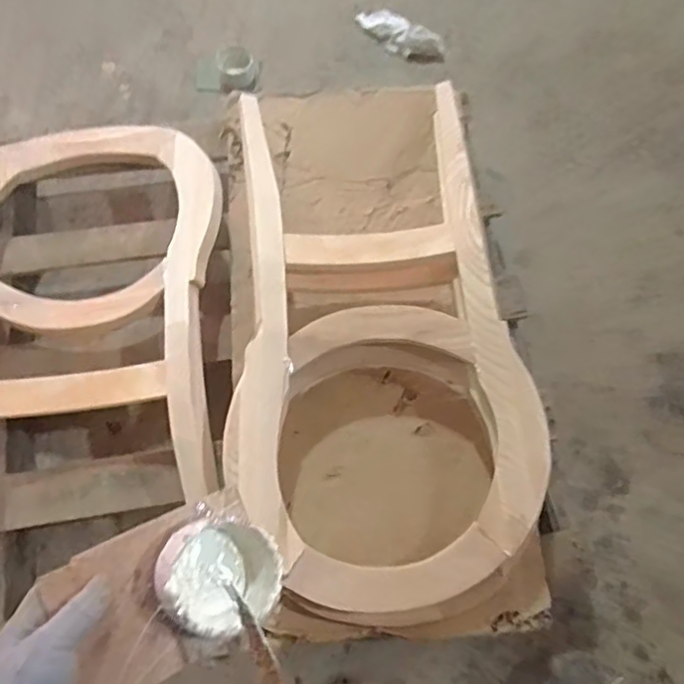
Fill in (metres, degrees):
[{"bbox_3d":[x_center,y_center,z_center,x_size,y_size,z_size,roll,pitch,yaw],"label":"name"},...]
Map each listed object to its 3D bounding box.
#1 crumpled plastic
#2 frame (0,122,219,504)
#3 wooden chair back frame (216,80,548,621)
[{"bbox_3d":[0.133,-0.724,1.409,0.237,0.049,0.074,35,72,10],"label":"crumpled plastic"},{"bbox_3d":[-0.417,-0.029,1.004,0.471,0.098,0.885,-11,70,-7],"label":"frame"},{"bbox_3d":[0.045,-0.053,0.990,0.454,0.140,0.914,-3,70,-4],"label":"wooden chair back frame"}]

